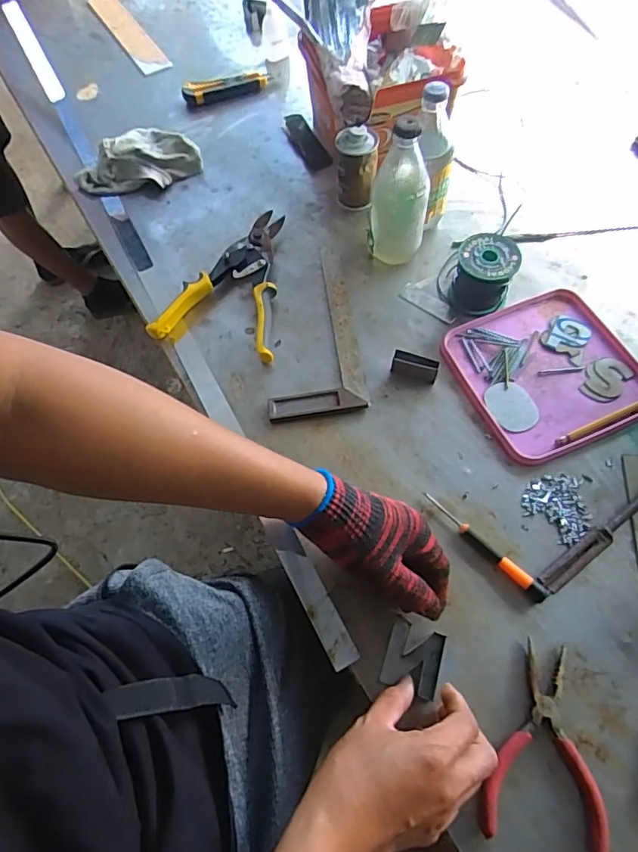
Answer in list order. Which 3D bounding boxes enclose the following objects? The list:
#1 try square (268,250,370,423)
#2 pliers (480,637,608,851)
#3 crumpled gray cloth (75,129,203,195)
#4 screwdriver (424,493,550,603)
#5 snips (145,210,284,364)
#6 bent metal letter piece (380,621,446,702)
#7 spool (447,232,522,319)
[{"bbox_3d":[-0.012,-0.118,0.628,0.110,0.011,0.241,-7,63,0],"label":"try square"},{"bbox_3d":[0.184,0.256,0.422,0.090,0.018,0.144,9,64,8],"label":"pliers"},{"bbox_3d":[-0.270,-0.403,0.770,0.182,0.047,0.109,-3,63,2],"label":"crumpled gray cloth"},{"bbox_3d":[0.158,0.116,0.497,0.140,0.013,0.014,40,72,20],"label":"screwdriver"},{"bbox_3d":[-0.103,-0.190,0.660,0.153,0.032,0.218,13,65,10],"label":"snips"},{"bbox_3d":[0.083,0.206,0.453,0.048,0.017,0.053,15,71,14],"label":"bent metal letter piece"},{"bbox_3d":[0.196,-0.179,0.612,0.067,0.066,0.071,-1,64,3],"label":"spool"}]

